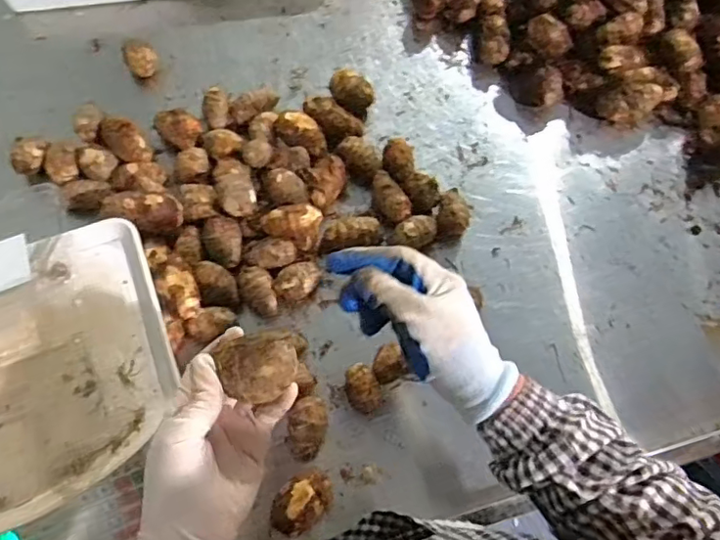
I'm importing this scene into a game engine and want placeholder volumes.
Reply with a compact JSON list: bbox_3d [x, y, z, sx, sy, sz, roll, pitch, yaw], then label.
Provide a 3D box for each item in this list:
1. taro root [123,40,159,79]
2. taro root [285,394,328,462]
[{"bbox_3d":[-0.281,-0.272,0.743,0.038,0.028,0.048,-20,71,-10],"label":"taro root"},{"bbox_3d":[-0.054,0.159,0.578,0.039,0.041,0.063,13,68,2],"label":"taro root"}]

